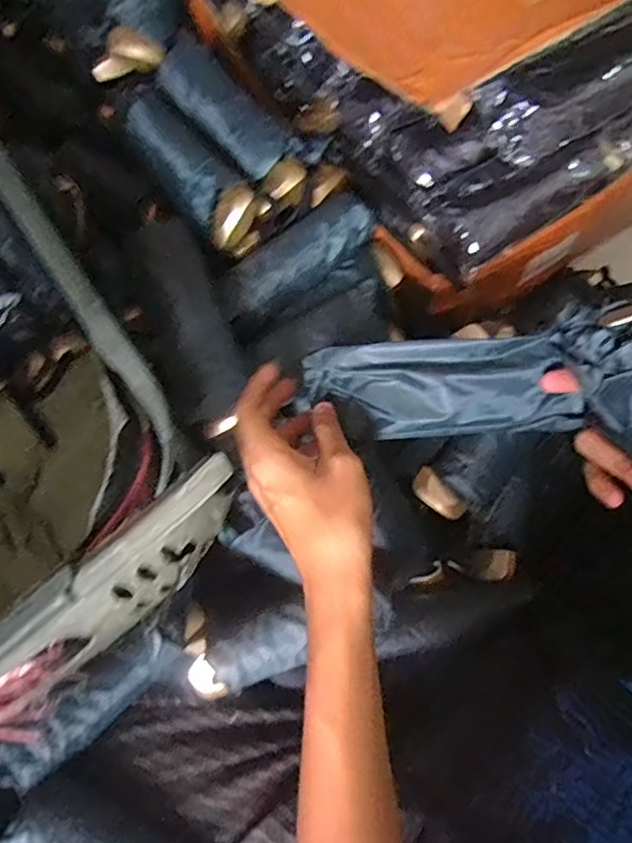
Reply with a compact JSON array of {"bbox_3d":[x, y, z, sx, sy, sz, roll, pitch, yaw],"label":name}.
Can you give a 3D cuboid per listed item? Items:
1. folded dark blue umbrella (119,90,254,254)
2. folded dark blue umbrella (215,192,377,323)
[{"bbox_3d":[-0.109,-0.212,0.476,0.053,0.041,0.160,-35,76,-8],"label":"folded dark blue umbrella"},{"bbox_3d":[-0.017,-0.129,0.473,0.139,0.035,0.048,-31,76,-7],"label":"folded dark blue umbrella"}]

